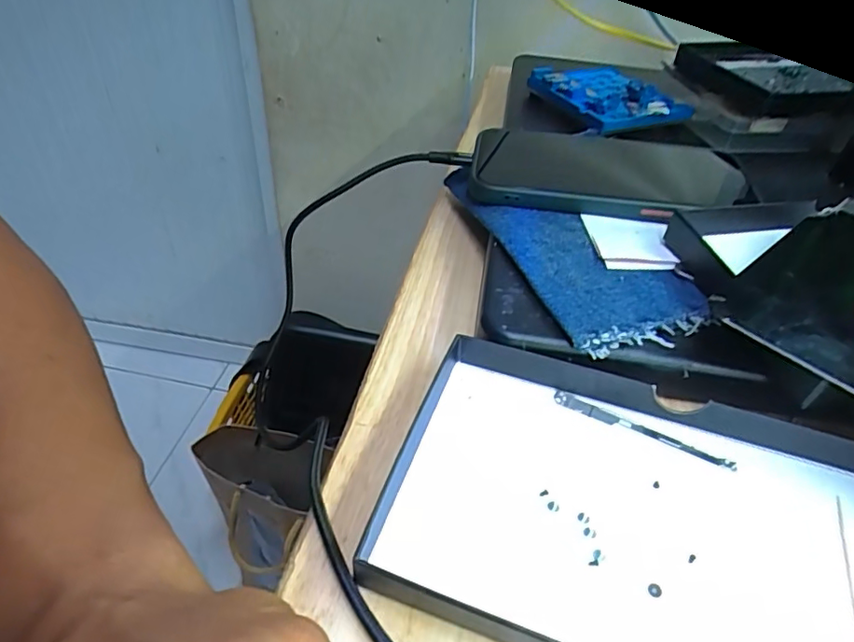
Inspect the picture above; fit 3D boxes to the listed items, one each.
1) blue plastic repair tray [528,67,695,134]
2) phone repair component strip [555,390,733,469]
[{"bbox_3d":[0.126,-0.156,0.383,0.082,0.016,0.082,-13,44,-21],"label":"blue plastic repair tray"},{"bbox_3d":[0.081,0.041,0.209,0.067,0.004,0.005,21,43,17],"label":"phone repair component strip"}]

